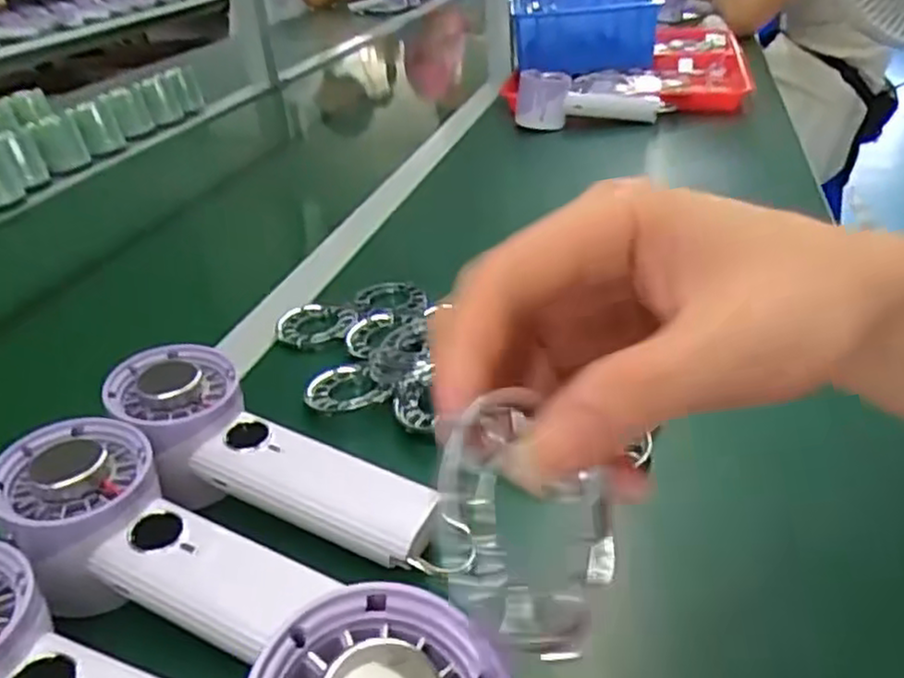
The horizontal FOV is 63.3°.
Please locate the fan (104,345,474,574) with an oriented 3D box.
[{"bbox_3d":[-0.087,0.059,0.349,0.185,0.042,0.062,24,39,18],"label":"fan"}]

